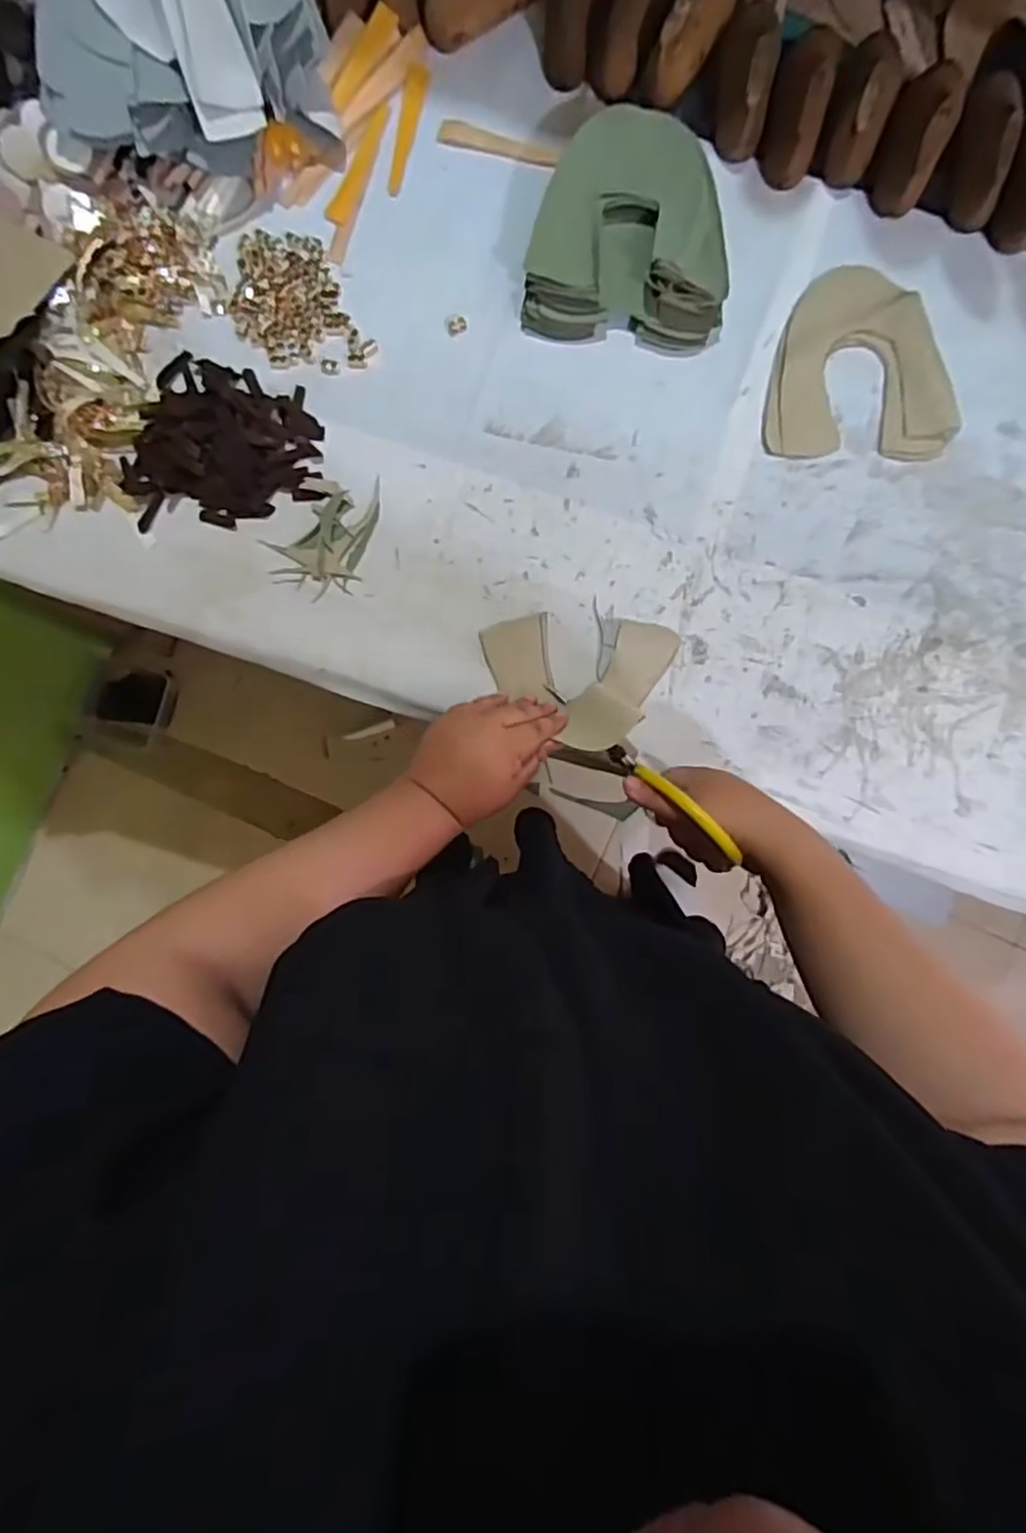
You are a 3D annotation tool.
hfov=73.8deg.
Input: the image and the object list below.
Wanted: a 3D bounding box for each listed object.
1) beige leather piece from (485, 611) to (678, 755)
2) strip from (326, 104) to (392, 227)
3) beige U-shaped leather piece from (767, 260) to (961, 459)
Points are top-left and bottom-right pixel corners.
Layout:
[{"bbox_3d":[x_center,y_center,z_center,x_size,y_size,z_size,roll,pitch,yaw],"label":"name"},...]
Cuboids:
[{"bbox_3d":[0.053,-0.078,0.581,0.162,0.049,0.120,11,88,1],"label":"beige leather piece"},{"bbox_3d":[-0.138,-0.552,0.627,0.023,0.004,0.116,26,88,1],"label":"strip"},{"bbox_3d":[0.312,-0.357,0.608,0.163,0.012,0.161,1,88,1],"label":"beige U-shaped leather piece"}]

